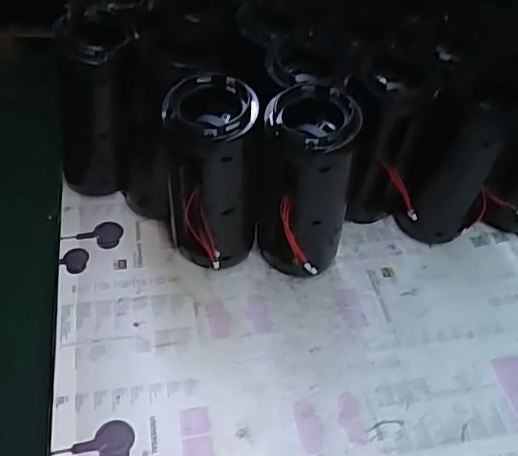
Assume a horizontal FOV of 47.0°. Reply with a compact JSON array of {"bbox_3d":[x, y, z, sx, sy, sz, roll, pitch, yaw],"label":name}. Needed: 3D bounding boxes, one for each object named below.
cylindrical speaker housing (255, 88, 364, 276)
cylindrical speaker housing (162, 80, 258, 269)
[{"bbox_3d":[0.030,-0.021,0.425,0.060,0.147,0.055,3,45,-3],"label":"cylindrical speaker housing"},{"bbox_3d":[-0.035,-0.030,0.428,0.064,0.145,0.062,1,45,-4],"label":"cylindrical speaker housing"}]

